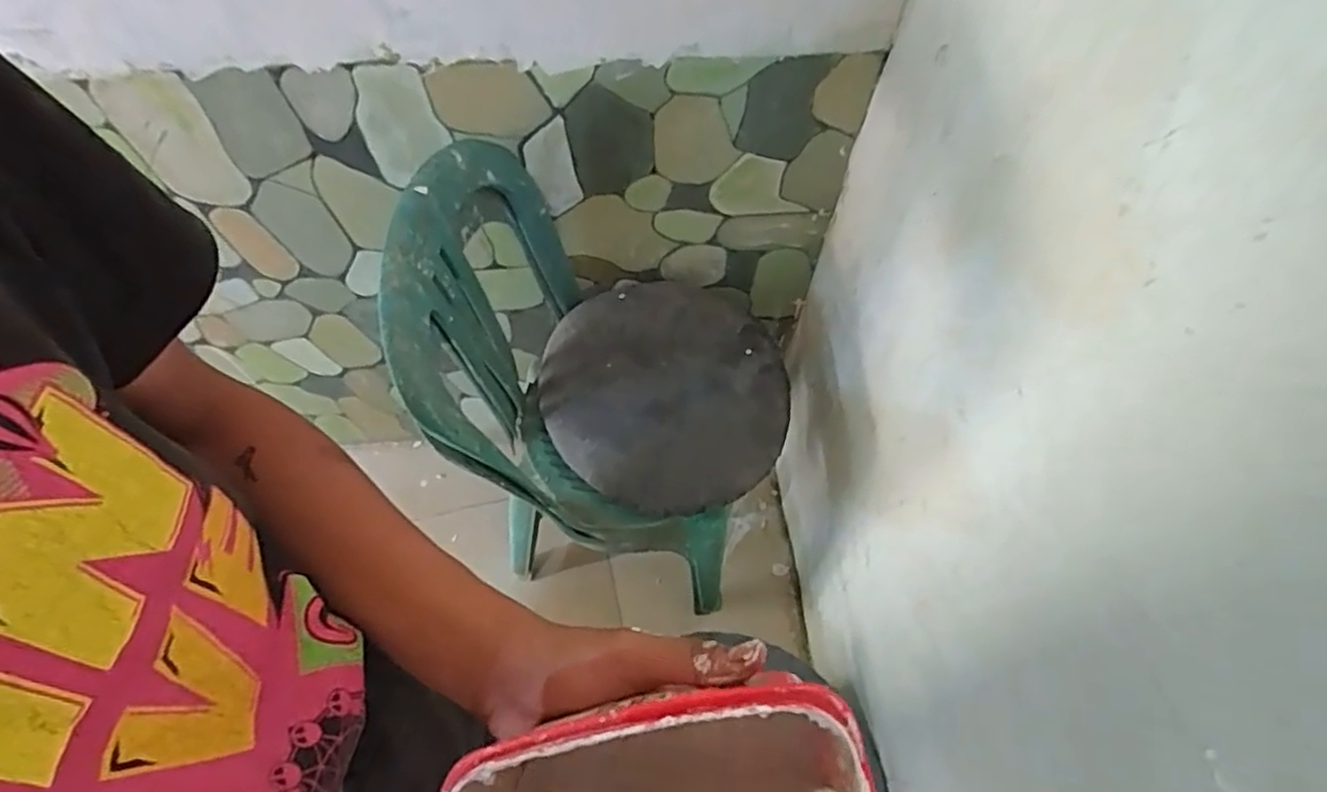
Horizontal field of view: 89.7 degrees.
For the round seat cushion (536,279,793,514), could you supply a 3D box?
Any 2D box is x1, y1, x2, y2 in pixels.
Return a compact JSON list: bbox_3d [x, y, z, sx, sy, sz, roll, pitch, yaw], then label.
[{"bbox_3d":[0.004,-0.021,1.040,0.369,0.104,0.391,1,61,-1],"label":"round seat cushion"}]

